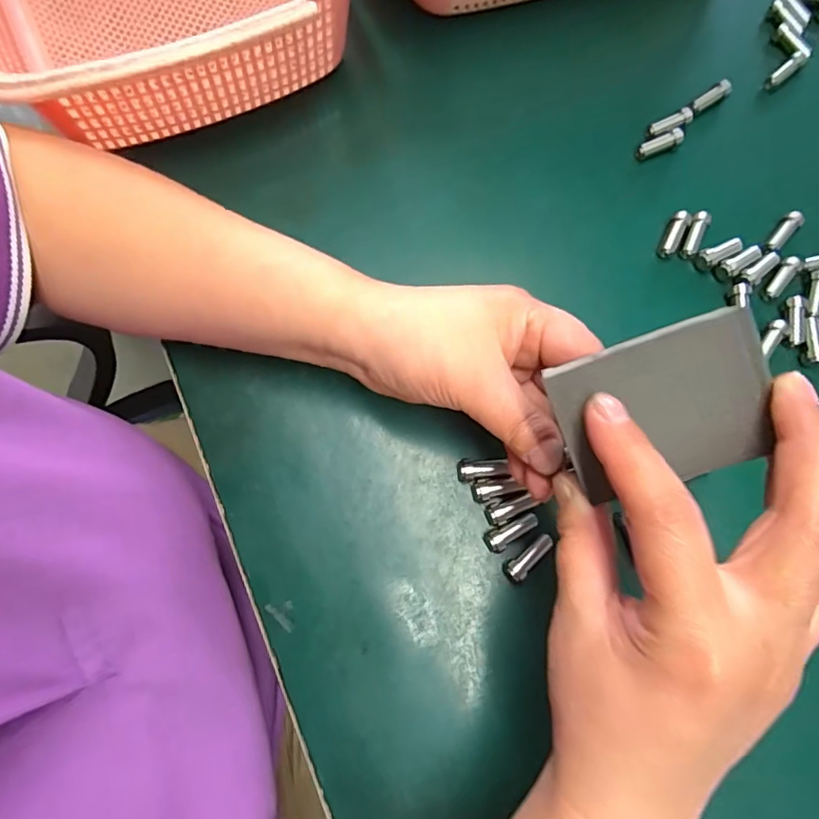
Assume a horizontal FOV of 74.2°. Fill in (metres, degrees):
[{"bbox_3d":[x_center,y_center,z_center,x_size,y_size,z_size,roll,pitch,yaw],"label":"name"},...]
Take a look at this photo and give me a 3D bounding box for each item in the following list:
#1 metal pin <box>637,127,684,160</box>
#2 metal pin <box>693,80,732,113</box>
[{"bbox_3d":[0.151,-0.159,0.324,0.029,0.007,0.008,-24,78,-6],"label":"metal pin"},{"bbox_3d":[0.184,-0.190,0.330,0.026,0.007,0.008,-33,79,-8],"label":"metal pin"}]

